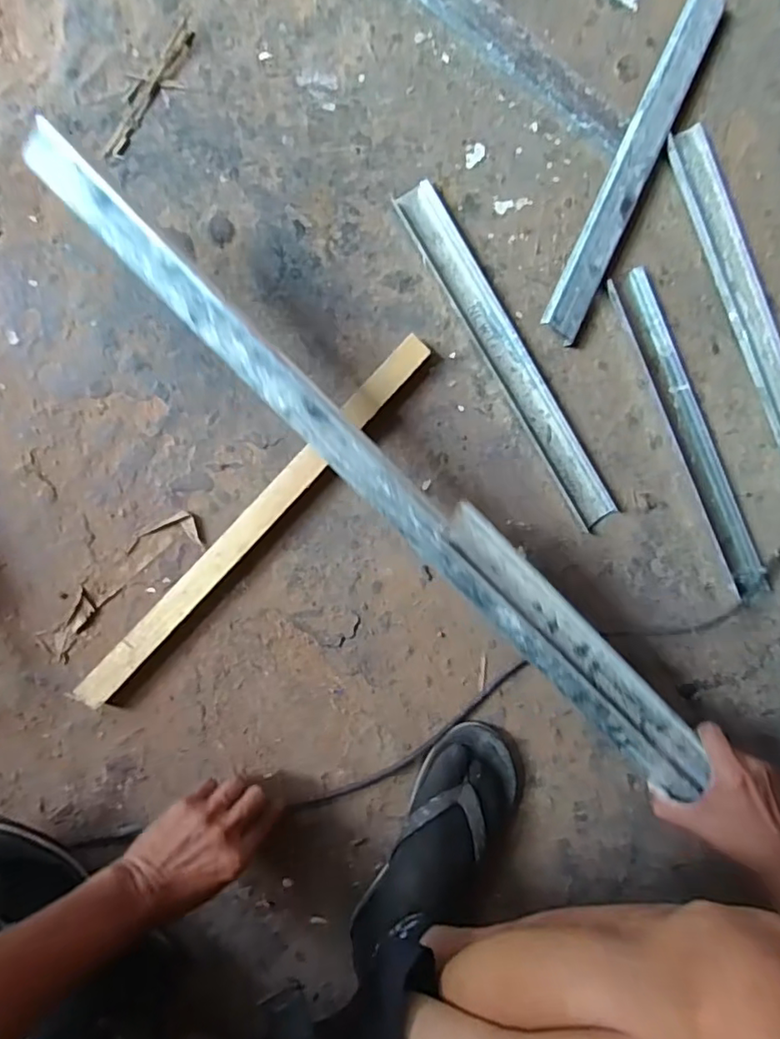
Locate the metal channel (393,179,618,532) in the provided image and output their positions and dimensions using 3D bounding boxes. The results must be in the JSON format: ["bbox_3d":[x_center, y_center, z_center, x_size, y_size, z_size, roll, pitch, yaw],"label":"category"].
[{"bbox_3d":[0.120,-0.154,0.556,0.045,0.010,0.363,-33,97,-5],"label":"metal channel"}]

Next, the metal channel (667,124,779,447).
[{"bbox_3d":[0.376,-0.223,0.595,0.045,0.009,0.367,-26,97,-6],"label":"metal channel"}]

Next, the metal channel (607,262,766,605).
[{"bbox_3d":[0.315,-0.082,0.592,0.042,0.011,0.361,-26,97,-6],"label":"metal channel"}]

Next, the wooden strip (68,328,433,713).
[{"bbox_3d":[-0.120,-0.001,0.520,0.030,0.011,0.436,43,87,-20],"label":"wooden strip"}]

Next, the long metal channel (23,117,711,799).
[{"bbox_3d":[0.015,-0.010,0.462,0.036,0.027,0.730,-46,100,-3],"label":"long metal channel"}]

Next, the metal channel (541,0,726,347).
[{"bbox_3d":[0.240,-0.344,0.556,0.047,0.022,0.357,25,90,-9],"label":"metal channel"}]

